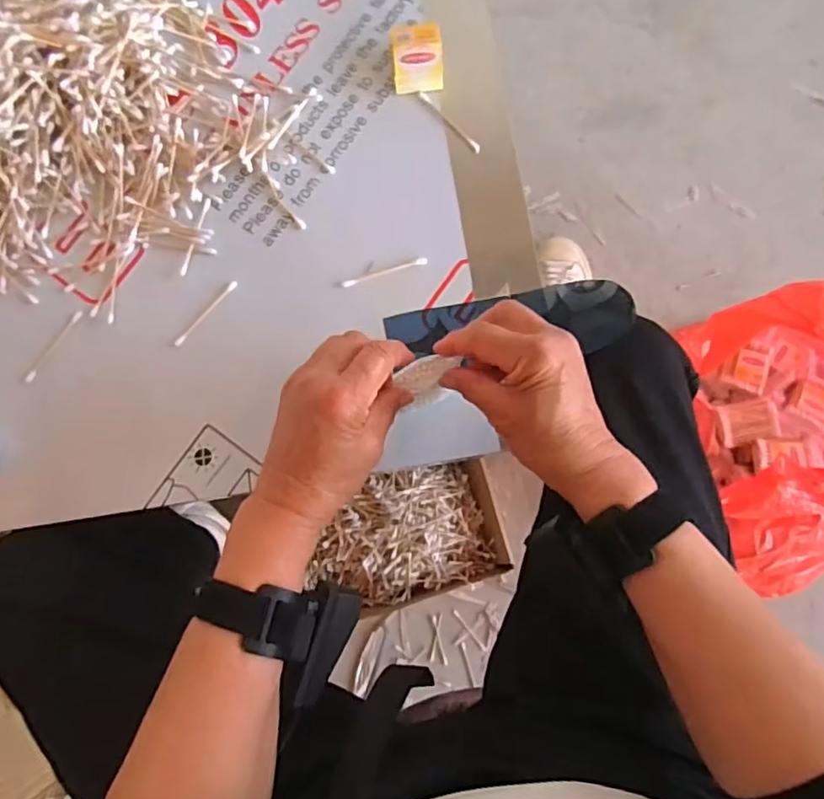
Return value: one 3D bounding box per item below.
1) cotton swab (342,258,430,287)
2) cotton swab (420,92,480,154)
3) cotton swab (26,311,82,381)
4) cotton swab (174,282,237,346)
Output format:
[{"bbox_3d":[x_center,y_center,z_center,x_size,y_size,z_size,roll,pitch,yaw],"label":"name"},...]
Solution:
[{"bbox_3d":[-0.023,-0.105,0.487,0.072,0.004,0.006,-17,81,1],"label":"cotton swab"},{"bbox_3d":[0.032,-0.238,0.507,0.007,0.006,0.075,-41,81,-3],"label":"cotton swab"},{"bbox_3d":[-0.298,-0.044,0.492,0.007,0.004,0.071,35,85,8],"label":"cotton swab"},{"bbox_3d":[-0.172,-0.072,0.494,0.007,0.004,0.071,41,86,8],"label":"cotton swab"}]

